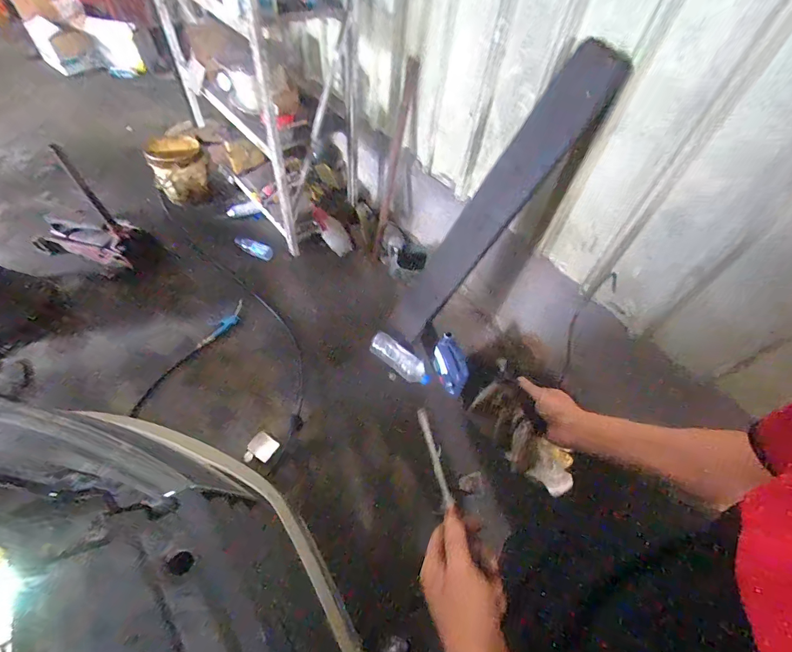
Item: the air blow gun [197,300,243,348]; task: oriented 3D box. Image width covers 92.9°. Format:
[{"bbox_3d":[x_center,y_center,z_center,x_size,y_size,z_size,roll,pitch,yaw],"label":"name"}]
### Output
[{"bbox_3d":[-0.814,-0.001,1.772,0.080,0.038,0.284,36,75,19],"label":"air blow gun"}]

